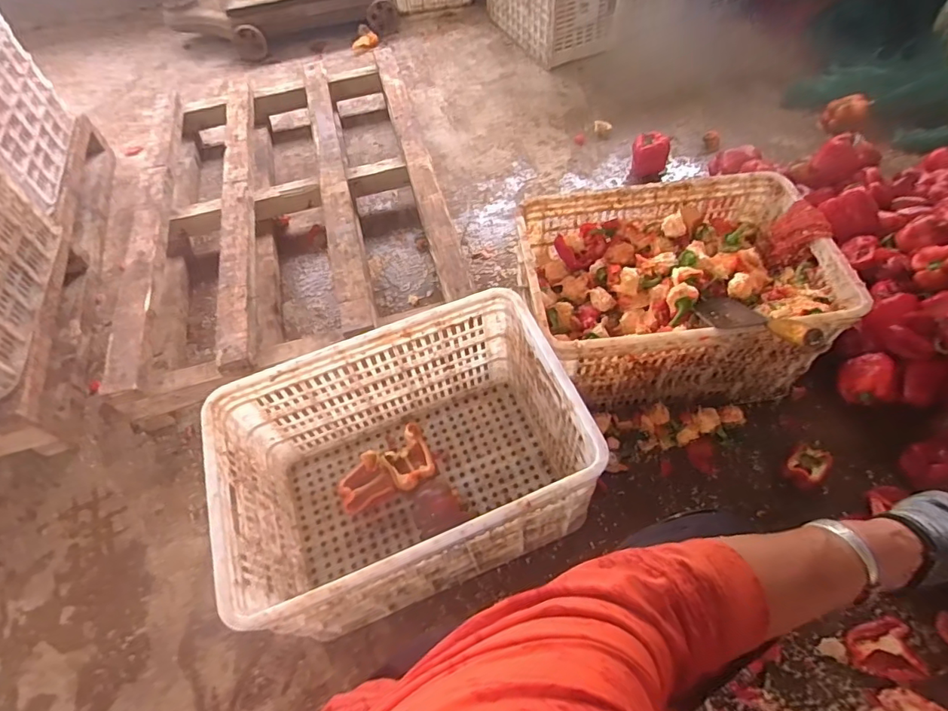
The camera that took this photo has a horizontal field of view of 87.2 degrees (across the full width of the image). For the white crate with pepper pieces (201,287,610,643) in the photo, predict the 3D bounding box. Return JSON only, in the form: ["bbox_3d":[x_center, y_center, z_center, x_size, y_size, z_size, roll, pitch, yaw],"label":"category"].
[{"bbox_3d":[-0.107,0.183,0.836,0.519,0.307,0.359,-20,58,-10],"label":"white crate with pepper pieces"}]

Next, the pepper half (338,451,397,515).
[{"bbox_3d":[-0.209,0.245,0.947,0.103,0.050,0.091,-28,60,-14],"label":"pepper half"}]

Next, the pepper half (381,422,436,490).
[{"bbox_3d":[-0.123,0.202,0.956,0.093,0.061,0.117,-30,60,-14],"label":"pepper half"}]

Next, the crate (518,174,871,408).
[{"bbox_3d":[0.366,-0.108,0.960,0.529,0.287,0.386,-6,57,1],"label":"crate"}]

